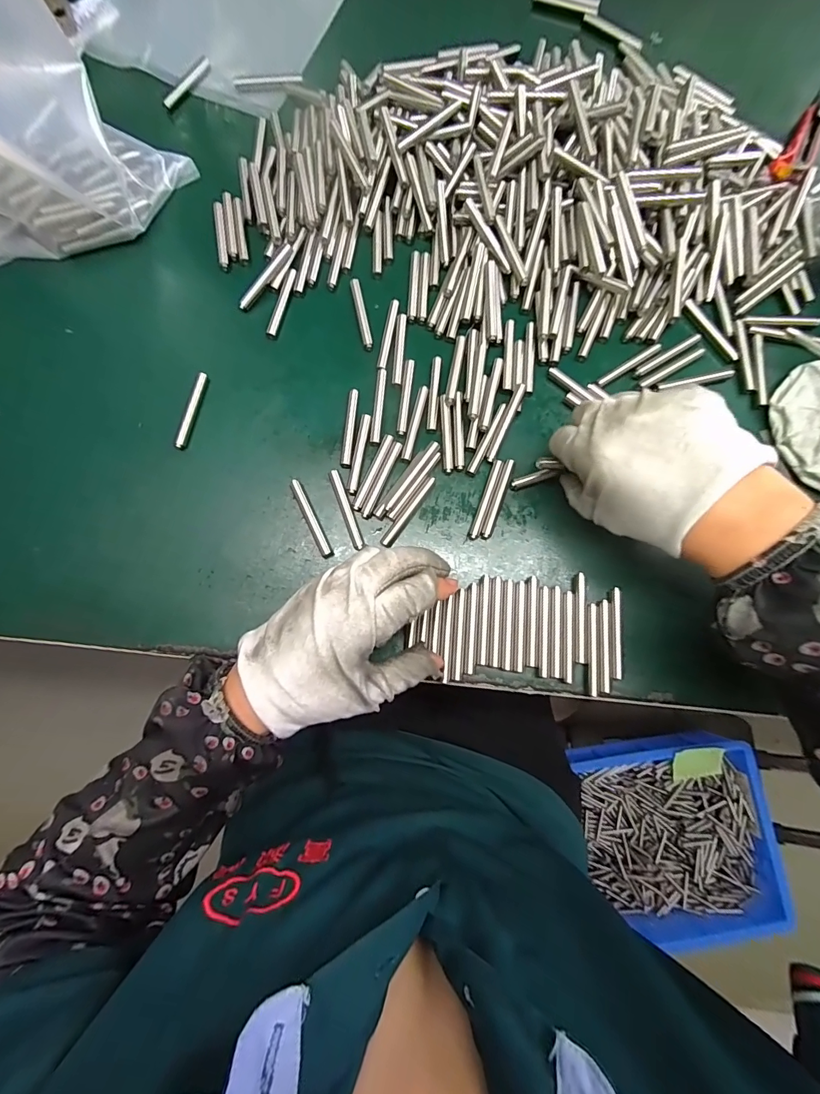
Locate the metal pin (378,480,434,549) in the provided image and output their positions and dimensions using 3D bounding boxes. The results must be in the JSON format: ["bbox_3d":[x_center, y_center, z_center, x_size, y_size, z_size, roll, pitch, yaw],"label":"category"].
[{"bbox_3d":[-0.001,-0.025,0.294,0.007,0.007,0.058,34,81,6],"label":"metal pin"}]

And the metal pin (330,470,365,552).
[{"bbox_3d":[-0.044,-0.026,0.291,0.007,0.004,0.058,-20,80,-4],"label":"metal pin"}]

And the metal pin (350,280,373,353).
[{"bbox_3d":[-0.037,-0.178,0.322,0.008,0.004,0.061,-12,79,-2],"label":"metal pin"}]

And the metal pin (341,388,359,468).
[{"bbox_3d":[-0.043,-0.086,0.302,0.007,0.004,0.059,4,79,1],"label":"metal pin"}]

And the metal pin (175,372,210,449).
[{"bbox_3d":[-0.158,-0.099,0.308,0.005,0.008,0.058,13,79,3],"label":"metal pin"}]

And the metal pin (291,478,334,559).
[{"bbox_3d":[-0.068,-0.020,0.293,0.006,0.008,0.058,-26,80,-5],"label":"metal pin"}]

